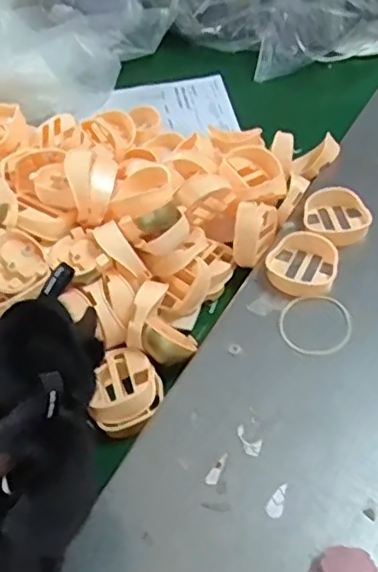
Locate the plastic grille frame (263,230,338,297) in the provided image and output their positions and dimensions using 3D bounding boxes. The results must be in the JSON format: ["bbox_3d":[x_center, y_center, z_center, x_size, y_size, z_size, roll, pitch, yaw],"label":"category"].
[{"bbox_3d":[0.091,-0.018,0.491,0.056,0.020,0.054,7,50,12],"label":"plastic grille frame"}]

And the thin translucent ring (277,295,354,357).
[{"bbox_3d":[0.098,0.028,0.463,0.056,0.006,0.053,-1,49,5],"label":"thin translucent ring"}]

